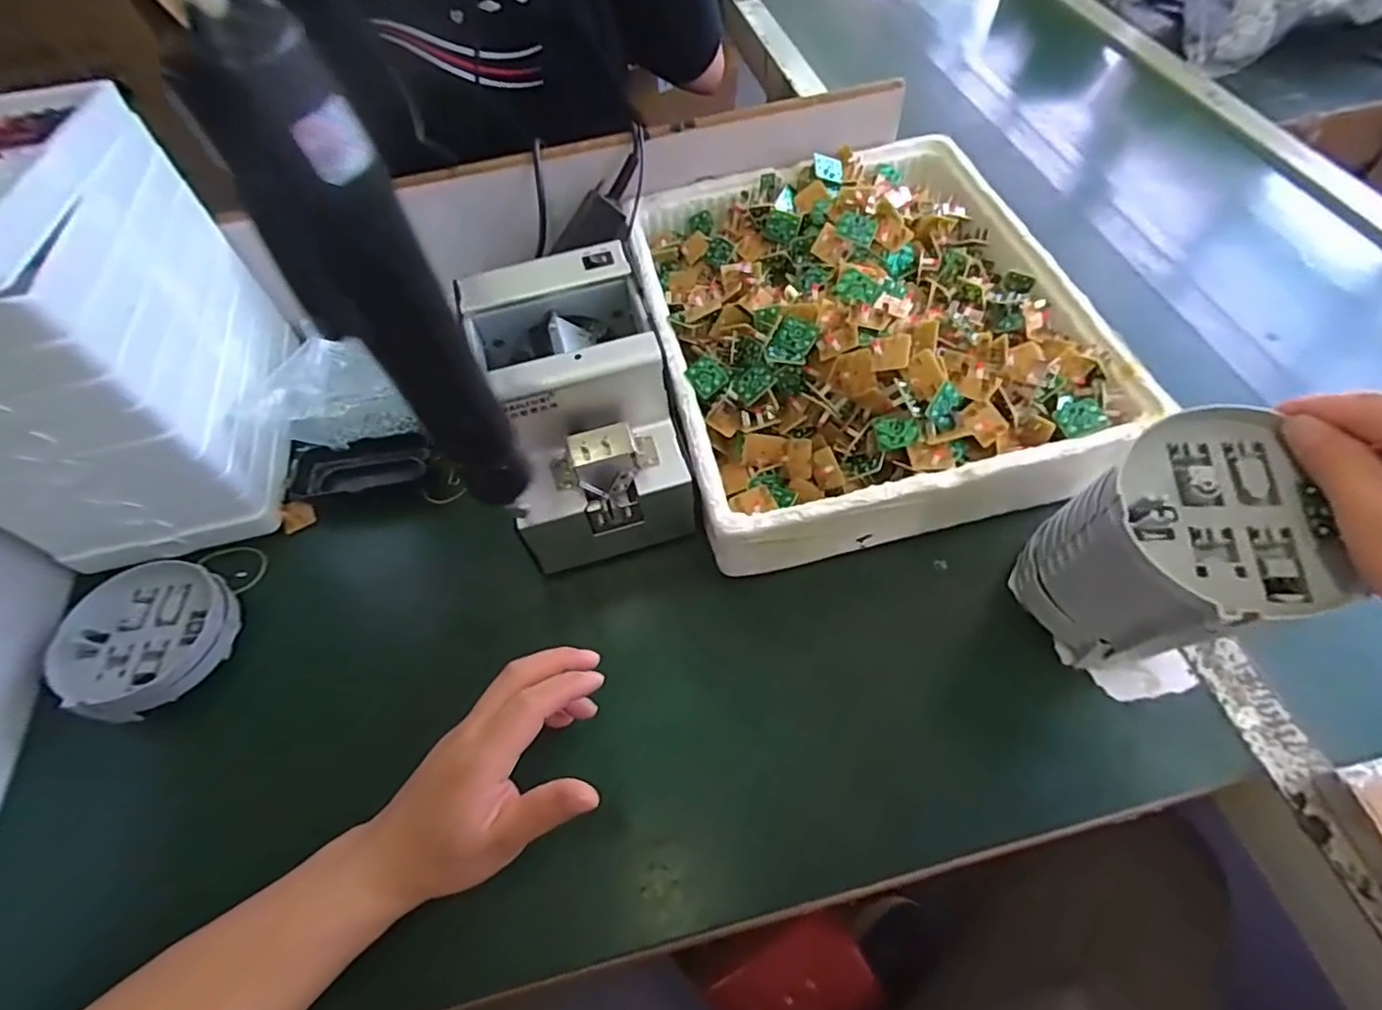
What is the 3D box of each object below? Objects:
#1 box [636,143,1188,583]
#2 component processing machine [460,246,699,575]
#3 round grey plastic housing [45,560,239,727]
[{"bbox_3d":[0.136,-0.153,0.516,0.324,0.088,0.389,-12,58,-3],"label":"box"},{"bbox_3d":[-0.077,-0.067,0.453,0.119,0.131,0.179,-16,59,-6],"label":"component processing machine"},{"bbox_3d":[-0.367,0.089,0.430,0.101,0.032,0.103,25,63,18],"label":"round grey plastic housing"}]

